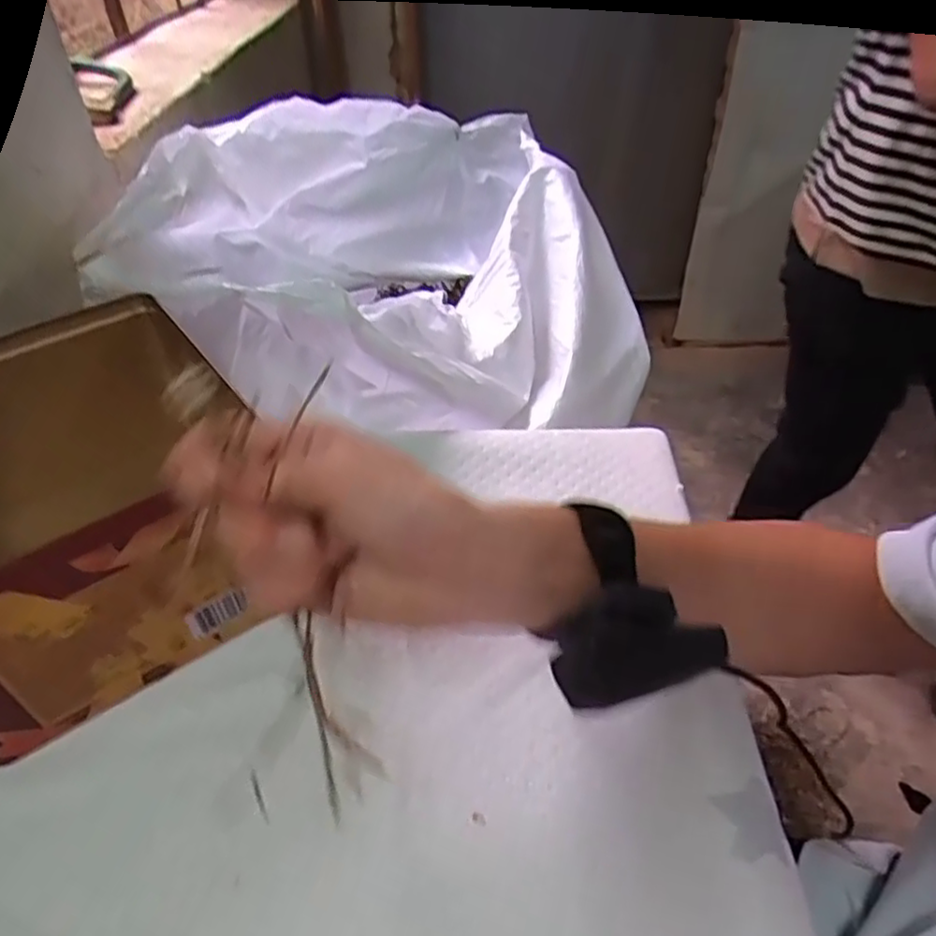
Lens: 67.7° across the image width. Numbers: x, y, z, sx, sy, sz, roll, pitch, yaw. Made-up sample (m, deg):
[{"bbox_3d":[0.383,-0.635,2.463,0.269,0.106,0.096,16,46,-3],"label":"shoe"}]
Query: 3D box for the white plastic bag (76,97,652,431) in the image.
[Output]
[{"bbox_3d":[-0.083,-0.195,0.644,0.412,0.184,0.394,-18,44,-18],"label":"white plastic bag"}]

